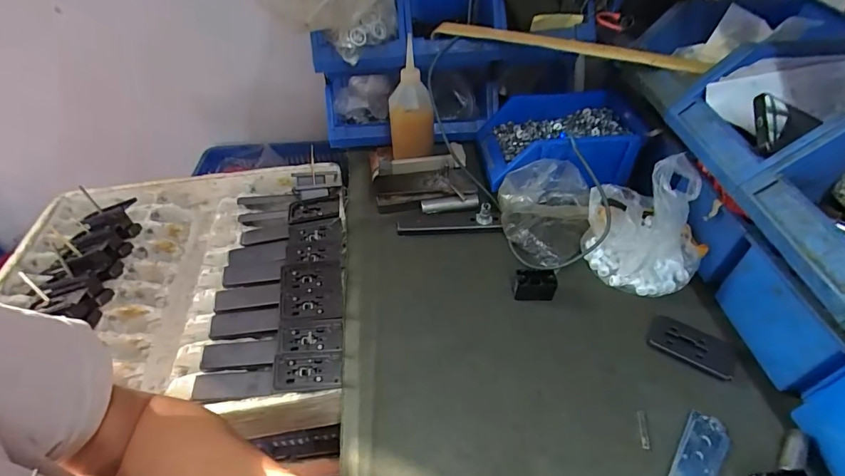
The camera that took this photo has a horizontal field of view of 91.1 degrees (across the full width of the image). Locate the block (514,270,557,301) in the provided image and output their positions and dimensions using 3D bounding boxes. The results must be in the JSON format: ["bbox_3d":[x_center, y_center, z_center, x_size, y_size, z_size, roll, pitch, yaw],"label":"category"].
[{"bbox_3d":[0.150,0.062,0.549,0.051,0.036,0.025,2,45,2],"label":"block"}]

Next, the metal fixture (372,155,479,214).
[{"bbox_3d":[0.004,-0.090,0.681,0.166,0.055,0.110,-5,45,-4],"label":"metal fixture"}]

